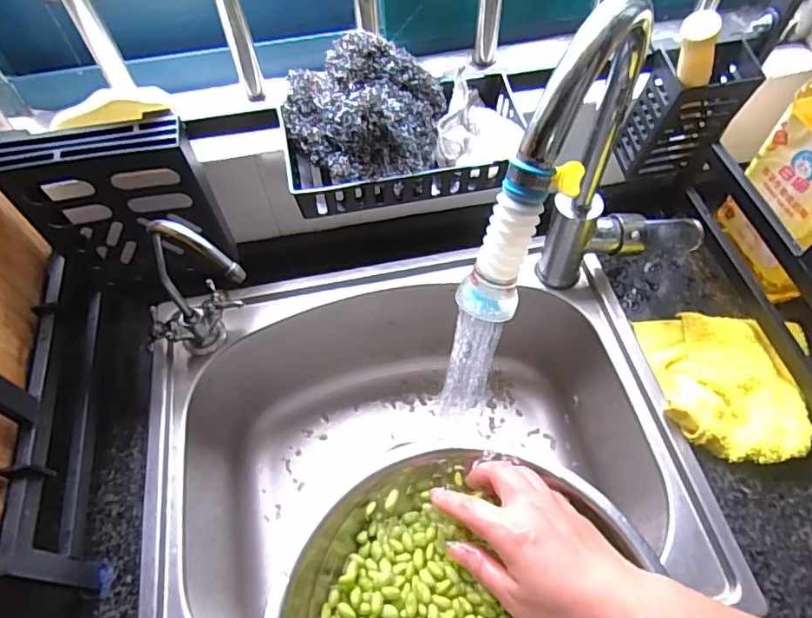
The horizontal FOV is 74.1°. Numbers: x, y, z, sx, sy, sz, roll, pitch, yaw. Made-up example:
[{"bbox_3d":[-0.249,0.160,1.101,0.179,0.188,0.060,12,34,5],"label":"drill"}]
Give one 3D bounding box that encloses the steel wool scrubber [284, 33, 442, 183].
[{"bbox_3d":[-0.032,-0.143,0.387,0.108,0.049,0.092,20,61,14],"label":"steel wool scrubber"}]

